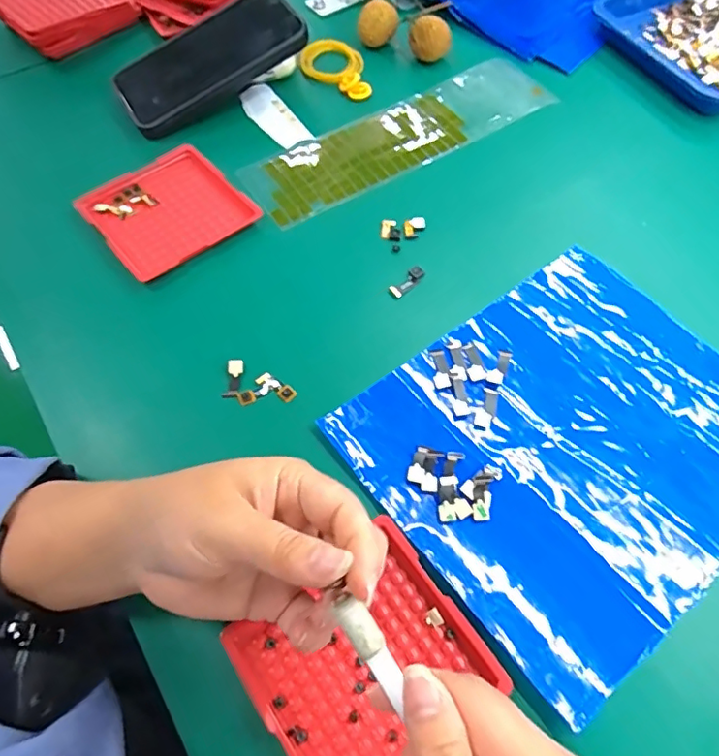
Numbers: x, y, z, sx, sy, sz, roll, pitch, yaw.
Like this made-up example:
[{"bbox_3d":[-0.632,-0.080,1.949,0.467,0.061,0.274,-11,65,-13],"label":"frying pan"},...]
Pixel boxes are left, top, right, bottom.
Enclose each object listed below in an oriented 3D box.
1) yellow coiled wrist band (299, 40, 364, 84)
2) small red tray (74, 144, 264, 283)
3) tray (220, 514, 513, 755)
[{"bbox_3d":[-0.024,-0.284,0.483,0.055,0.012,0.055,16,64,9],"label":"yellow coiled wrist band"},{"bbox_3d":[-0.141,-0.124,0.397,0.098,0.013,0.097,-37,68,-17],"label":"small red tray"},{"bbox_3d":[0.003,0.135,0.255,0.100,0.010,0.095,-33,67,-15],"label":"tray"}]

